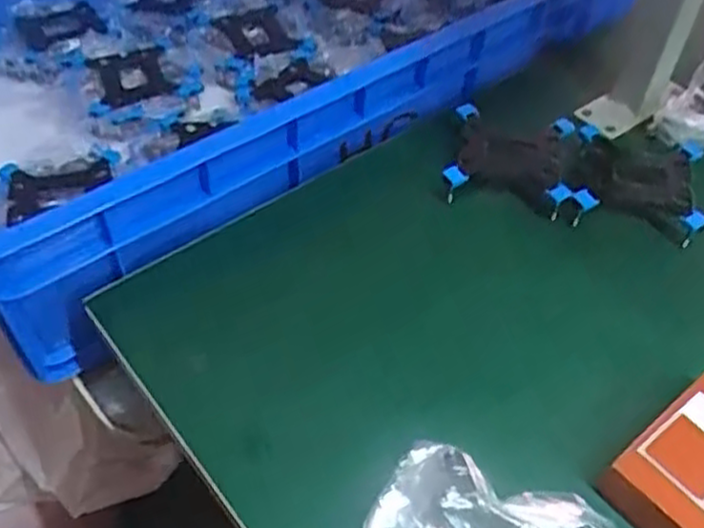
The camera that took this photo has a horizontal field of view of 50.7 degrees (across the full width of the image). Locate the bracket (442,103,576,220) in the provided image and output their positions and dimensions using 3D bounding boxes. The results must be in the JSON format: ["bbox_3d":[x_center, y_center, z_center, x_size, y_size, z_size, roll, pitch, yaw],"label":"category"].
[{"bbox_3d":[0.115,-0.078,0.539,0.084,0.019,0.087,10,51,9],"label":"bracket"}]

